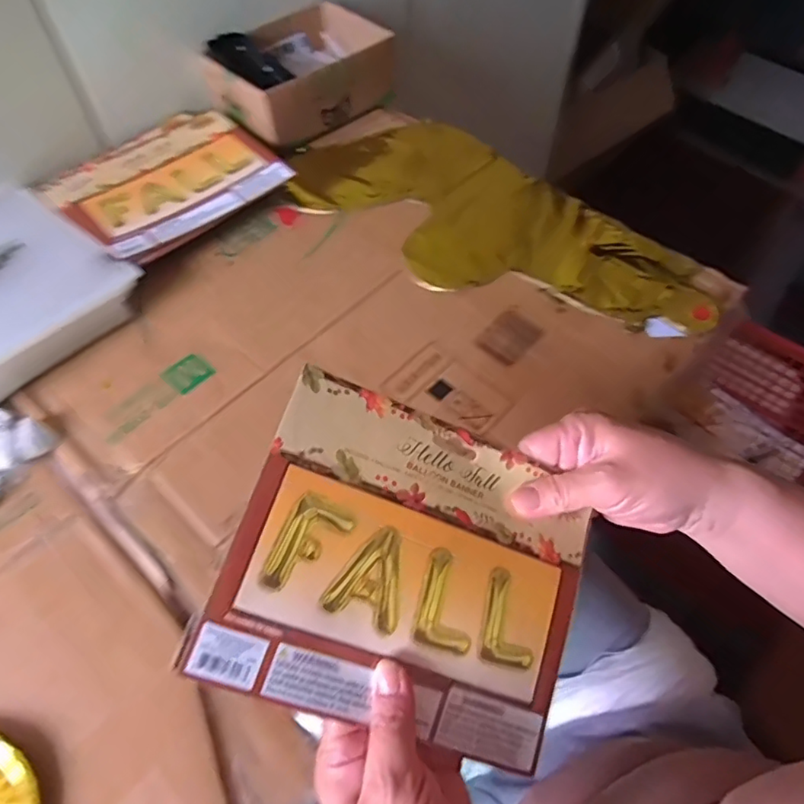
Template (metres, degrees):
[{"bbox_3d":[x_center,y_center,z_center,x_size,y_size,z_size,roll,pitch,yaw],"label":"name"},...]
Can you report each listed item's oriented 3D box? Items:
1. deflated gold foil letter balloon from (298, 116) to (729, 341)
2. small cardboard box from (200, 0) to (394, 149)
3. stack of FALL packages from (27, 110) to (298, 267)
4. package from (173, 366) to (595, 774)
[{"bbox_3d":[0.085,-0.172,0.558,0.408,0.011,0.194,40,66,22],"label":"deflated gold foil letter balloon"},{"bbox_3d":[-0.115,-0.376,0.659,0.131,0.065,0.187,37,65,21],"label":"small cardboard box"},{"bbox_3d":[-0.235,-0.220,0.584,0.181,0.029,0.198,37,64,21],"label":"stack of FALL packages"},{"bbox_3d":[0.009,0.087,0.311,0.193,0.007,0.159,25,71,-12],"label":"package"}]

